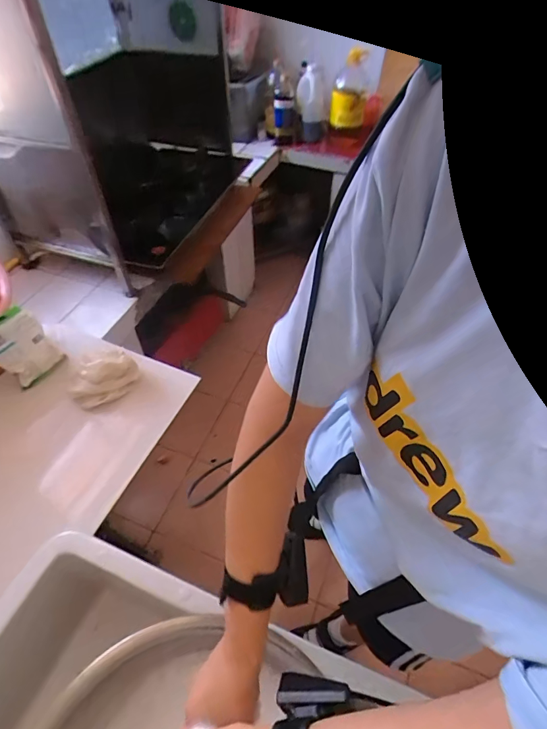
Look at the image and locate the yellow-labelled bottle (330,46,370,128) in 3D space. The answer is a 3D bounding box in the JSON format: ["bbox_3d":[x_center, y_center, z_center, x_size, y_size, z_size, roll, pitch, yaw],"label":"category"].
[{"bbox_3d":[0.295,-1.053,1.532,0.134,0.232,0.115,9,50,8],"label":"yellow-labelled bottle"}]

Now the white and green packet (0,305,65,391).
[{"bbox_3d":[-0.502,-0.029,0.801,0.040,0.150,0.110,6,47,40],"label":"white and green packet"}]

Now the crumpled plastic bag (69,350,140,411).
[{"bbox_3d":[-0.349,0.022,0.812,0.131,0.068,0.089,-28,55,-22],"label":"crumpled plastic bag"}]

